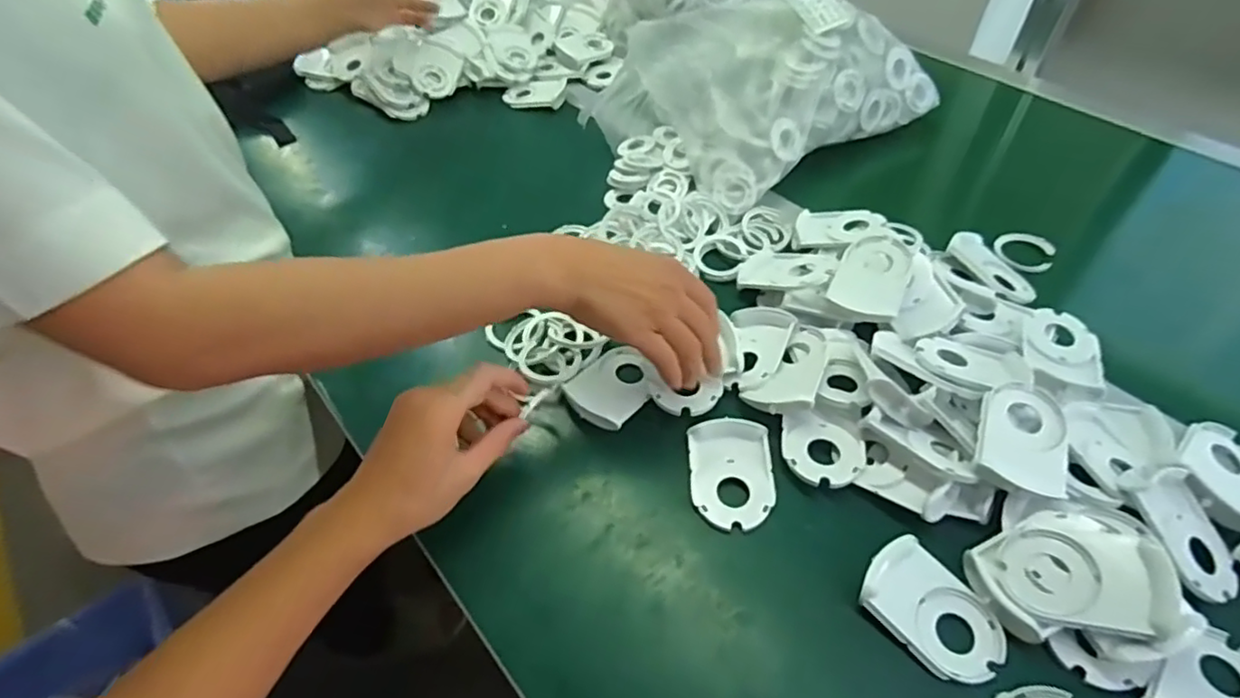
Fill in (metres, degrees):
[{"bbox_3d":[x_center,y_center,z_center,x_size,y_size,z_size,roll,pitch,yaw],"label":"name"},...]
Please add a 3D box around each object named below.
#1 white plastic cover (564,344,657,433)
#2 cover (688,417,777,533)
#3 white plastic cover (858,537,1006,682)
[{"bbox_3d":[-0.003,0.031,0.503,0.056,0.015,0.077,34,58,27],"label":"white plastic cover"},{"bbox_3d":[0.080,0.087,0.448,0.058,0.010,0.080,-1,49,1],"label":"cover"},{"bbox_3d":[0.191,0.159,0.380,0.057,0.019,0.082,-37,57,-26],"label":"white plastic cover"}]

